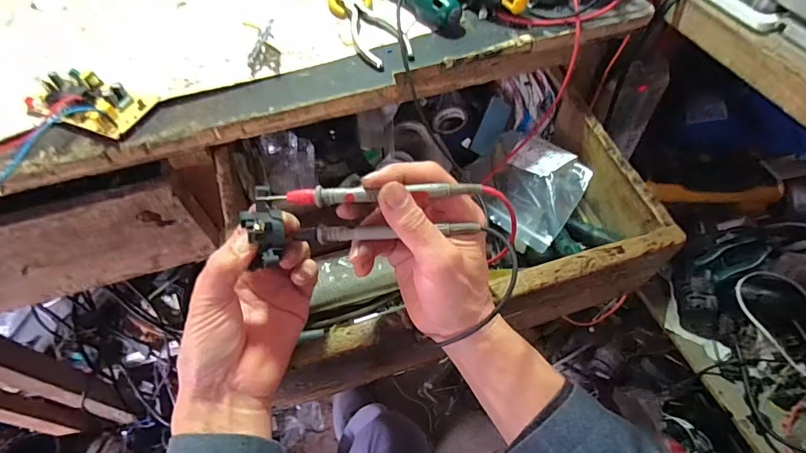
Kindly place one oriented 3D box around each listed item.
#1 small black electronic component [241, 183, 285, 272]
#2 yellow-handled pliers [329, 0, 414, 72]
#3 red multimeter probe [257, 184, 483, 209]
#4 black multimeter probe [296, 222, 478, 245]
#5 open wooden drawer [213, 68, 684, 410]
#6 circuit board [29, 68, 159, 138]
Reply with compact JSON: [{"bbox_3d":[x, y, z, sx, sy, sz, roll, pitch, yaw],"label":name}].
[{"bbox_3d":[-0.095,-0.002,0.302,0.024,0.019,0.056,-11,71,-6],"label":"small black electronic component"},{"bbox_3d":[-0.043,-0.212,0.439,0.048,0.015,0.166,-24,59,-14],"label":"yellow-handled pliers"},{"bbox_3d":[-0.020,-0.022,0.294,0.145,0.010,0.009,-4,56,-2],"label":"red multimeter probe"},{"bbox_3d":[-0.009,0.003,0.304,0.121,0.007,0.011,-3,56,1],"label":"black multimeter probe"},{"bbox_3d":[0.022,-0.027,0.477,0.383,0.106,0.293,-15,57,-9],"label":"open wooden drawer"},{"bbox_3d":[-0.267,-0.106,0.374,0.100,0.023,0.050,19,59,13],"label":"circuit board"}]

